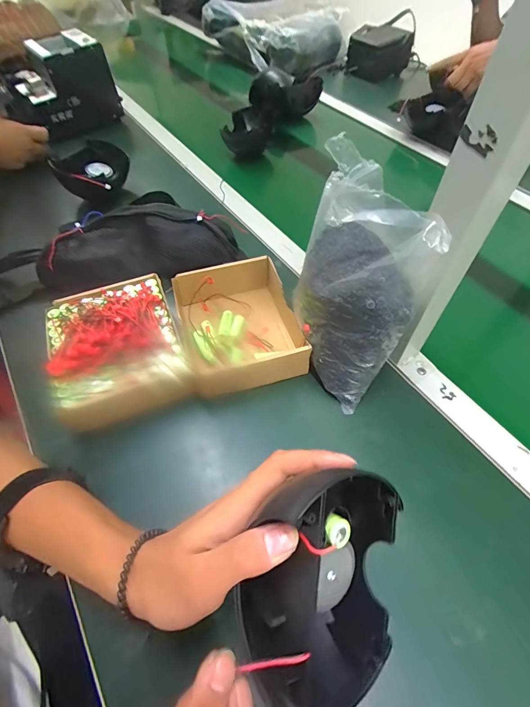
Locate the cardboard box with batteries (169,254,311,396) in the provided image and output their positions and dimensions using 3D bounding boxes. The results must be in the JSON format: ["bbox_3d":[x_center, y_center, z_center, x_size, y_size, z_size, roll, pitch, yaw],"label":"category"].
[{"bbox_3d":[-0.035,-0.034,0.447,0.141,0.061,0.163,-13,56,-10],"label":"cardboard box with batteries"}]

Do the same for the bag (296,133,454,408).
[{"bbox_3d":[0.092,-0.063,0.364,0.115,0.207,0.151,8,55,4],"label":"bag"}]

